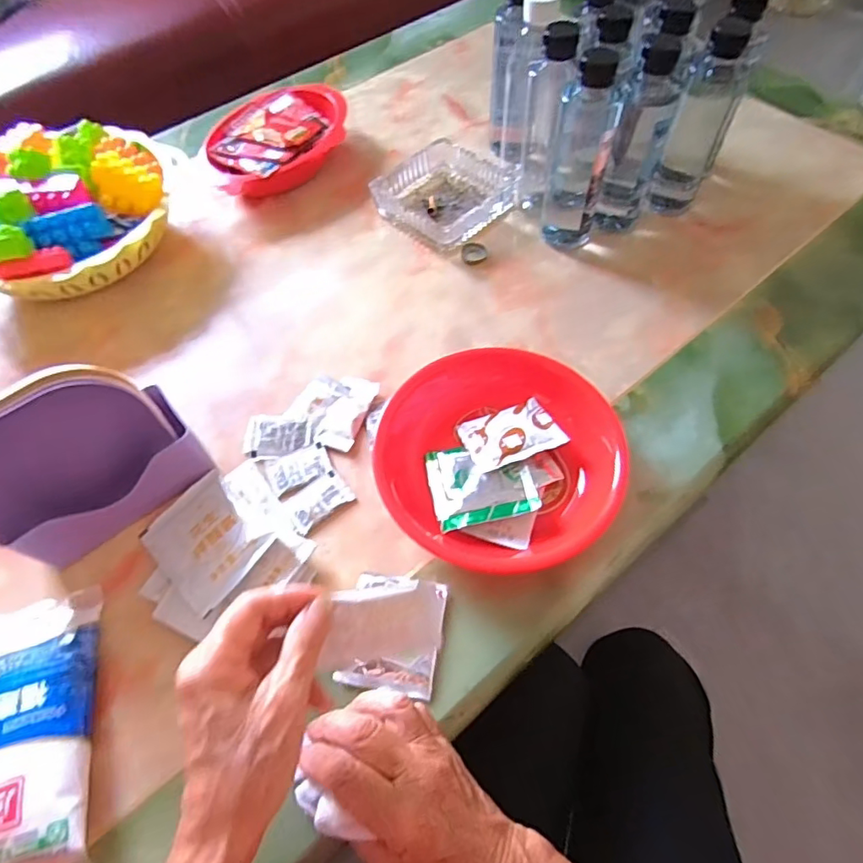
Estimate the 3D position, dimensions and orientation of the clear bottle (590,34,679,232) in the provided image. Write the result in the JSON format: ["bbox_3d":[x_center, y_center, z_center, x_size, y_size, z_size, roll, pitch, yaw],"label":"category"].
[{"bbox_3d":[0.201,-0.277,0.533,0.050,0.171,0.066,15,60,12],"label":"clear bottle"}]

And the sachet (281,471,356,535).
[{"bbox_3d":[-0.092,0.056,0.442,0.051,0.004,0.032,-34,62,-17],"label":"sachet"}]

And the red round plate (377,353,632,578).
[{"bbox_3d":[0.053,0.018,0.435,0.186,0.043,0.178,-1,58,2],"label":"red round plate"}]

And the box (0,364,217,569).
[{"bbox_3d":[-0.252,0.023,0.396,0.142,0.121,0.061,-37,63,-18],"label":"box"}]

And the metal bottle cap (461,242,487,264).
[{"bbox_3d":[0.046,-0.192,0.583,0.027,0.008,0.031,-3,58,1],"label":"metal bottle cap"}]

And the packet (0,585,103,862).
[{"bbox_3d":[-0.280,0.197,0.353,0.114,0.030,0.171,-15,59,-6],"label":"packet"}]

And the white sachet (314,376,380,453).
[{"bbox_3d":[-0.074,-0.018,0.481,0.034,0.012,0.072,17,61,13],"label":"white sachet"}]

